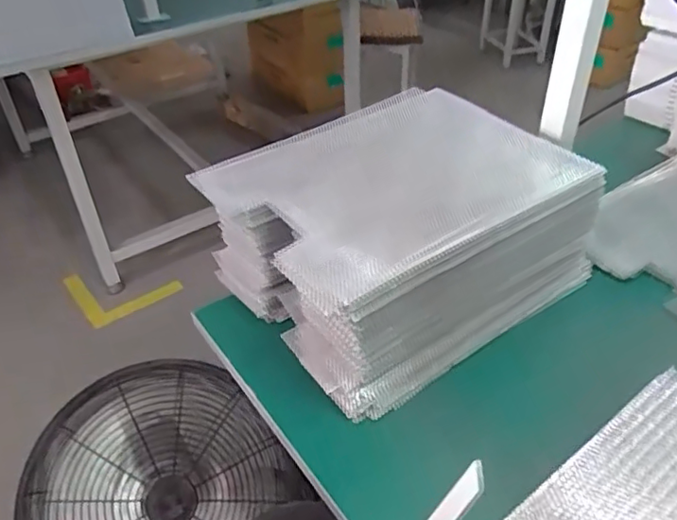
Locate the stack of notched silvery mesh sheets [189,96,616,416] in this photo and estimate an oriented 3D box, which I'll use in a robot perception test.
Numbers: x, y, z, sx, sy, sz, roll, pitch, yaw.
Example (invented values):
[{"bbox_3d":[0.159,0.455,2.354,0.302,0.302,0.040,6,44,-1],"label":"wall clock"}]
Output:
[{"bbox_3d":[0.065,-0.028,0.661,0.343,0.177,0.274,-25,44,-26],"label":"stack of notched silvery mesh sheets"}]

